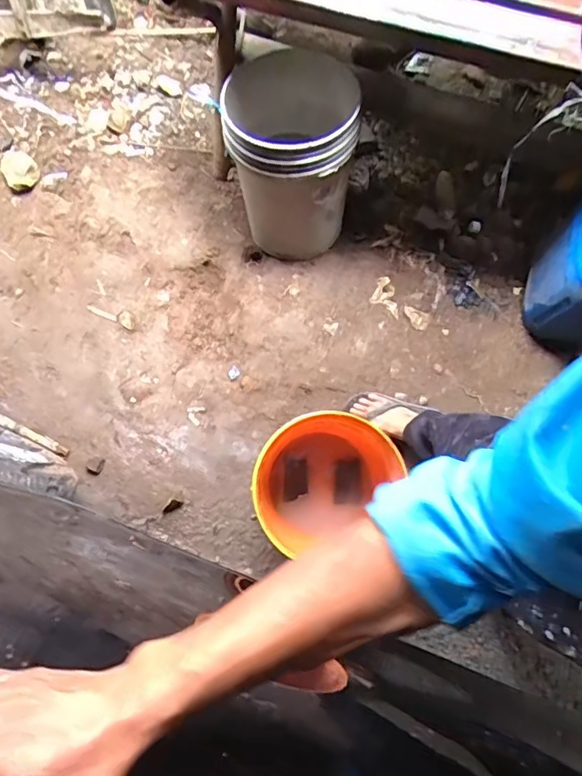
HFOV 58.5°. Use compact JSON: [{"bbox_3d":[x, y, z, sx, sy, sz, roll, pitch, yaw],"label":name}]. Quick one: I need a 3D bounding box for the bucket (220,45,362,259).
[{"bbox_3d":[0.005,-0.532,1.247,0.267,0.446,0.258,0,79,1],"label":"bucket"}]

